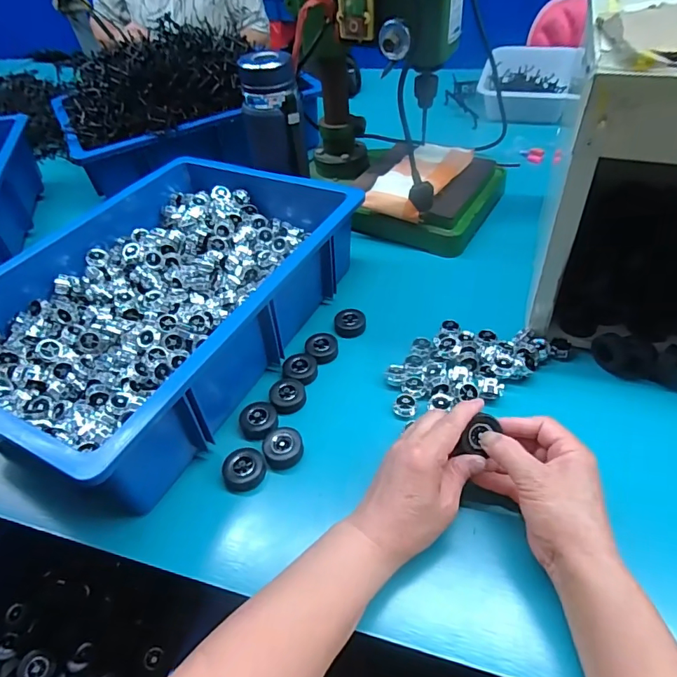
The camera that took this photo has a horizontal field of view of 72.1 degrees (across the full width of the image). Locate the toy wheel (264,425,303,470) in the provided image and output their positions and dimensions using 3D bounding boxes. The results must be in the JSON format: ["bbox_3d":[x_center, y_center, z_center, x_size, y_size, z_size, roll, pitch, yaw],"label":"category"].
[{"bbox_3d":[-0.052,0.103,0.439,0.037,0.020,0.033,-17,48,-9],"label":"toy wheel"}]

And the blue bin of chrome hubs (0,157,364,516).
[{"bbox_3d":[-0.202,-0.060,0.537,0.319,0.116,0.433,18,52,22],"label":"blue bin of chrome hubs"}]

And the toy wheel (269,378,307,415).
[{"bbox_3d":[-0.053,0.058,0.481,0.036,0.013,0.039,-3,47,4],"label":"toy wheel"}]

